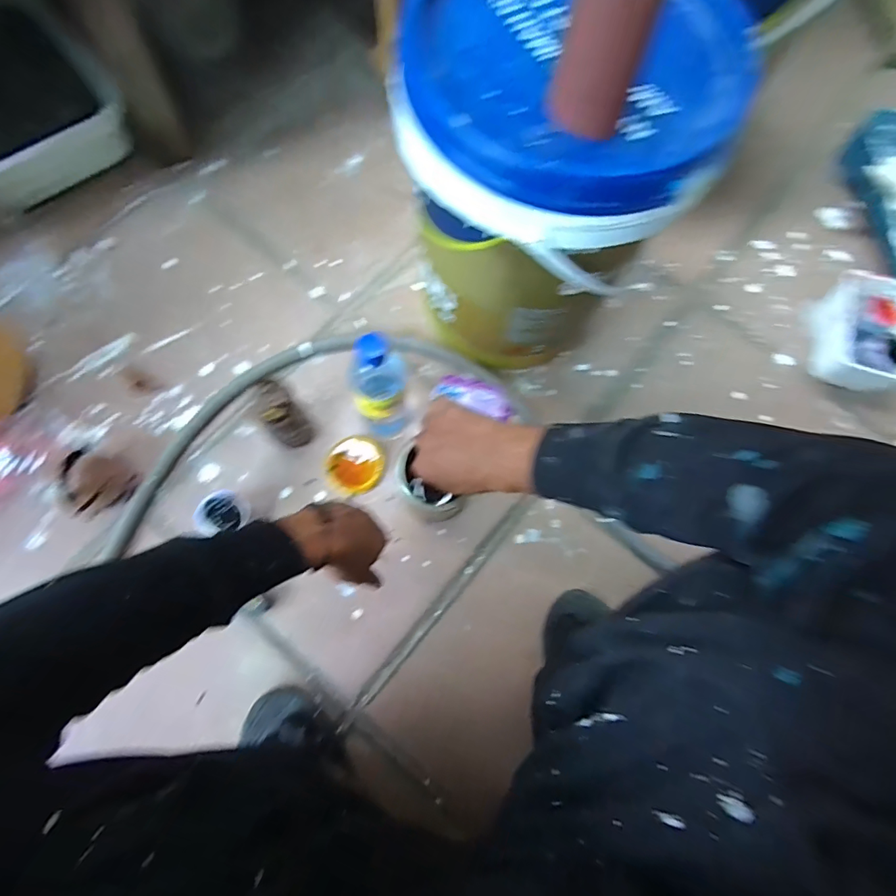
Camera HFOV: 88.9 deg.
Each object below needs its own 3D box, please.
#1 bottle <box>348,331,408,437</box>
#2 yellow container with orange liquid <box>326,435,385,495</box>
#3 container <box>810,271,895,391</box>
[{"bbox_3d":[-0.087,-0.069,0.588,0.069,0.215,0.071,33,76,5],"label":"bottle"},{"bbox_3d":[-0.136,0.025,0.666,0.079,0.026,0.081,1,75,-3],"label":"yellow container with orange liquid"},{"bbox_3d":[0.658,-0.171,0.714,0.133,0.082,0.180,10,75,-1],"label":"container"}]

